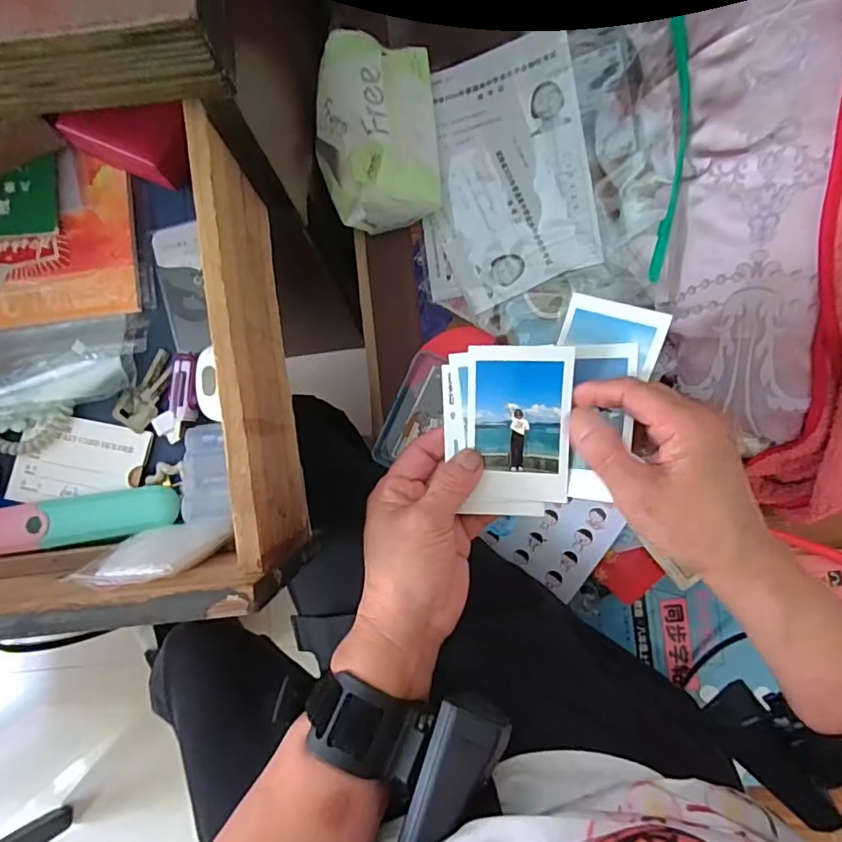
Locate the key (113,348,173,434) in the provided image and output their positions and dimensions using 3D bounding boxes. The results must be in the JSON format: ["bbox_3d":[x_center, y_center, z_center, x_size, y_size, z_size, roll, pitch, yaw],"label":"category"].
[{"bbox_3d":[-0.183,-0.020,0.350,0.026,0.006,0.055,31,86,4],"label":"key"}]

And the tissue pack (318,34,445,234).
[{"bbox_3d":[-0.037,-0.241,0.443,0.102,0.079,0.143,-6,85,0],"label":"tissue pack"}]

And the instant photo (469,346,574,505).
[{"bbox_3d":[0.055,0.002,0.286,0.053,0.004,0.084,2,100,11],"label":"instant photo"}]

